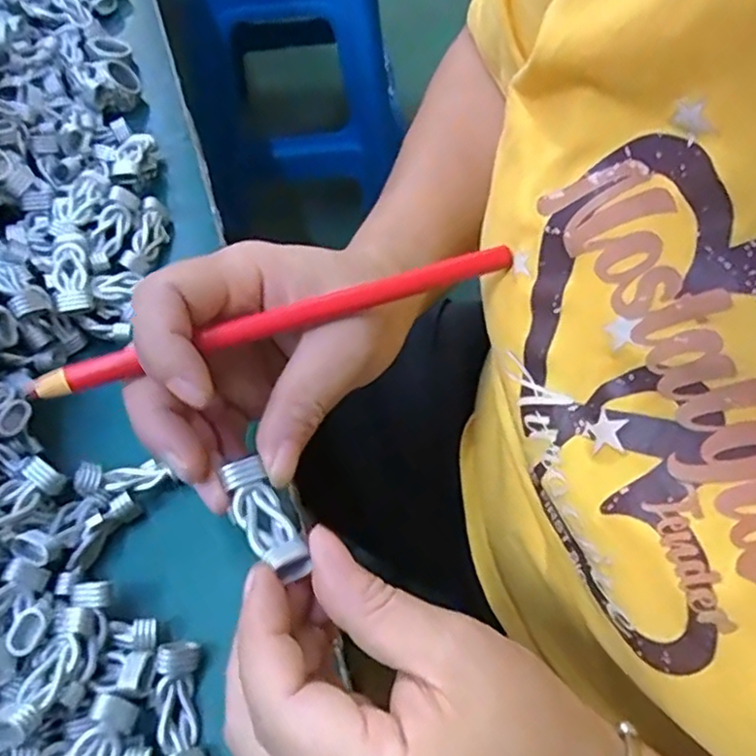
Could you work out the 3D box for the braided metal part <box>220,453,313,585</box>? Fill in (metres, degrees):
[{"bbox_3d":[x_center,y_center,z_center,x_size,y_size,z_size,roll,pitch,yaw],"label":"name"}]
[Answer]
[{"bbox_3d":[-0.036,0.045,0.209,0.014,0.011,0.042,-29,59,-14],"label":"braided metal part"}]

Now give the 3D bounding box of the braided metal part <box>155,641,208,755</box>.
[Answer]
[{"bbox_3d":[-0.070,0.117,0.231,0.015,0.014,0.044,-10,61,-4],"label":"braided metal part"}]

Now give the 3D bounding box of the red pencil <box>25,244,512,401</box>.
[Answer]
[{"bbox_3d":[-0.032,-0.021,0.225,0.166,0.006,0.008,-17,62,-10],"label":"red pencil"}]

